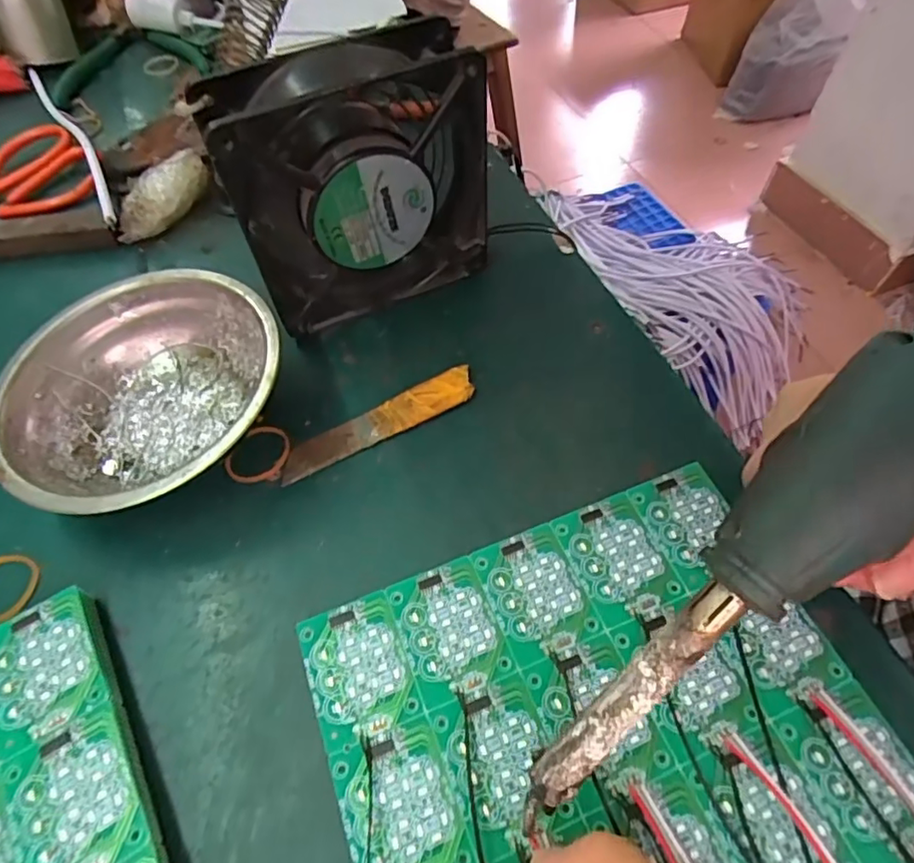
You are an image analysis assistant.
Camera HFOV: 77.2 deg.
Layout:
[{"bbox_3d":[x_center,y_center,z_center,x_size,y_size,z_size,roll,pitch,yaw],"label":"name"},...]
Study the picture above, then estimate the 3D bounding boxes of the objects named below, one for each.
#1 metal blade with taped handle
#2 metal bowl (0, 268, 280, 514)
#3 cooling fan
[{"bbox_3d":[-0.038,-0.005,0.279,0.101,0.006,0.021,-26,60,-15],"label":"metal blade with taped handle"},{"bbox_3d":[-0.141,-0.014,0.266,0.118,0.043,0.120,0,57,1],"label":"metal bowl"},{"bbox_3d":[-0.047,-0.119,0.284,0.120,0.120,0.047,-22,59,-13],"label":"cooling fan"}]

